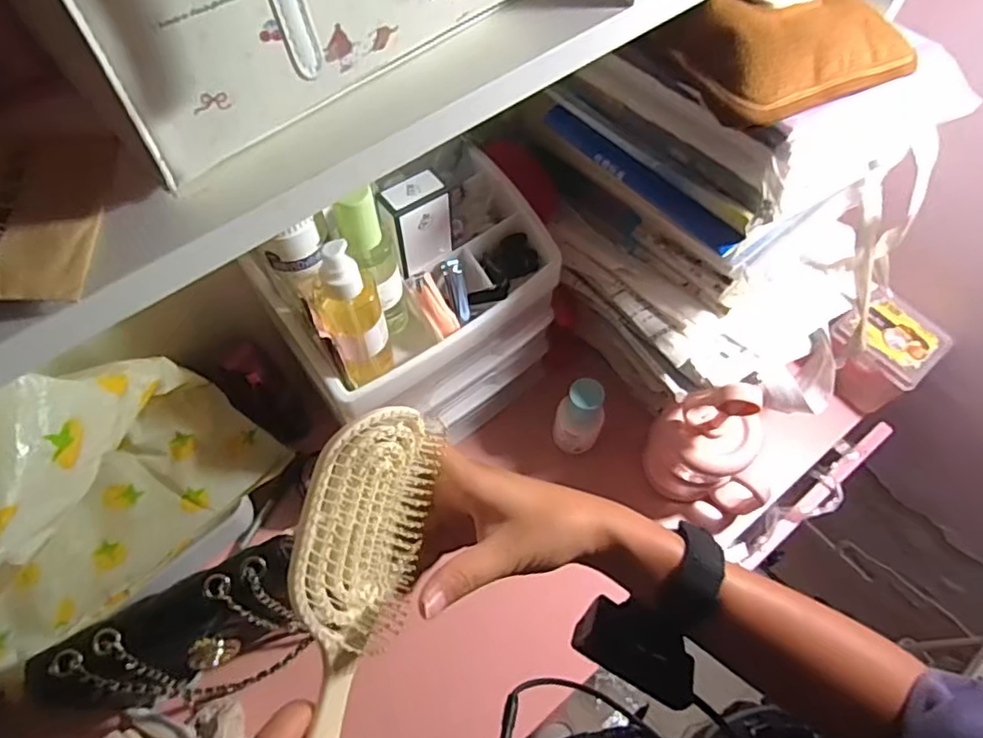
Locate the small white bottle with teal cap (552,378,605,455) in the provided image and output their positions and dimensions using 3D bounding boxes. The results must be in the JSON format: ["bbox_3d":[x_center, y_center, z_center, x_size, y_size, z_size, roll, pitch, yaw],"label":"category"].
[{"bbox_3d":[0.095,0.059,0.669,0.051,0.127,0.045,23,65,11],"label":"small white bottle with teal cap"}]

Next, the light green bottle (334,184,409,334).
[{"bbox_3d":[-0.087,-0.075,0.473,0.035,0.148,0.031,-27,66,-14],"label":"light green bottle"}]

